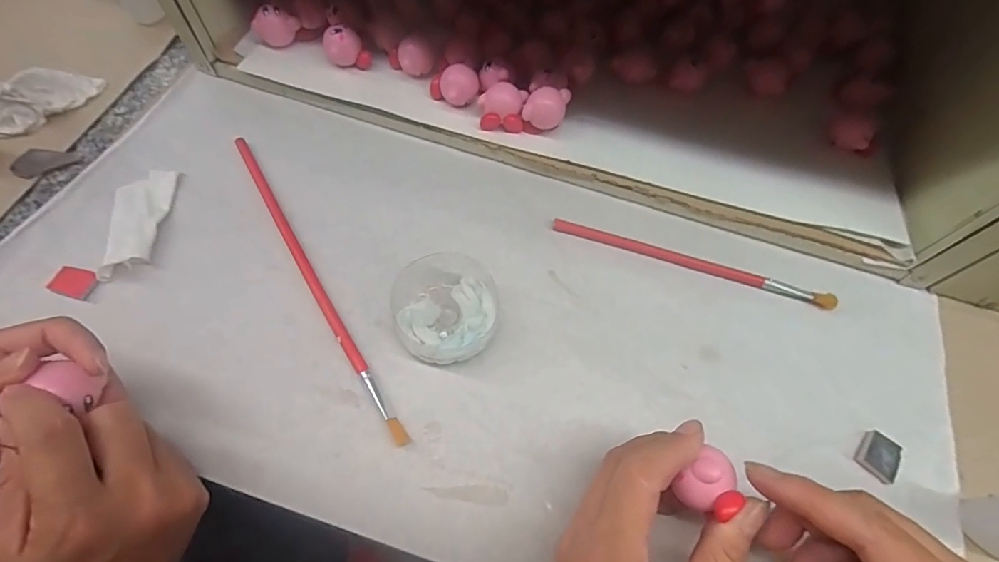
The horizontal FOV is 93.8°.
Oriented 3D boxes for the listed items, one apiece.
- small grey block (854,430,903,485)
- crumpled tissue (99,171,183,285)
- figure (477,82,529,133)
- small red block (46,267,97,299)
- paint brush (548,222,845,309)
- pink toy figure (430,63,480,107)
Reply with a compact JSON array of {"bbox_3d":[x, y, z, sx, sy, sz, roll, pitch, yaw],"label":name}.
[{"bbox_3d":[0.224,0.103,0.276,0.021,0.006,0.025,40,65,17],"label":"small grey block"},{"bbox_3d":[-0.245,-0.040,0.318,0.035,0.015,0.083,-8,61,-8],"label":"crumpled tissue"},{"bbox_3d":[0.002,-0.133,0.357,0.035,0.023,0.029,7,60,0],"label":"figure"},{"bbox_3d":[-0.267,0.001,0.294,0.021,0.009,0.018,17,61,6],"label":"small red block"},{"bbox_3d":[0.135,-0.014,0.332,0.196,0.007,0.010,17,61,6],"label":"paint brush"},{"bbox_3d":[-0.035,-0.150,0.361,0.036,0.026,0.028,-3,61,-6],"label":"pink toy figure"}]

